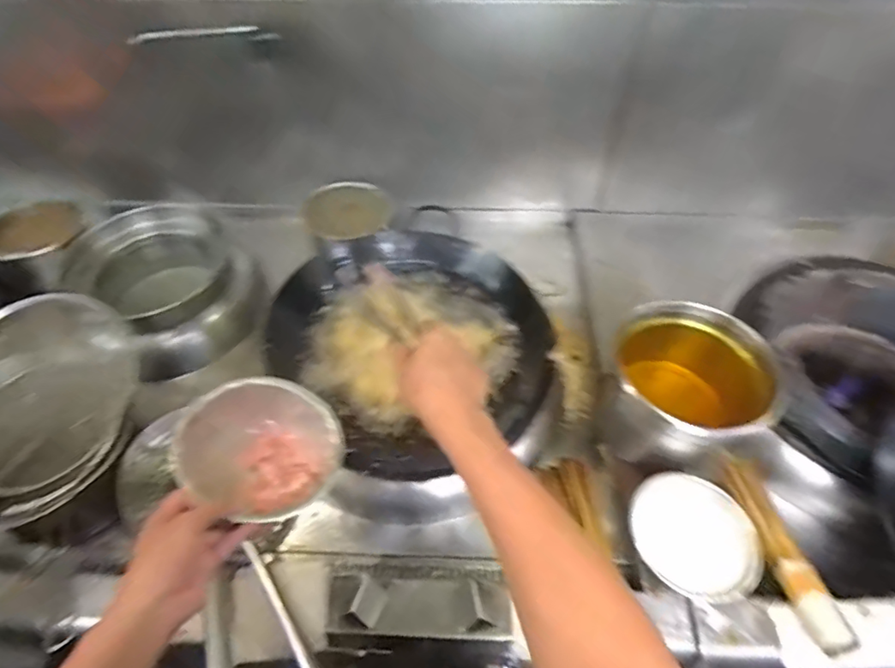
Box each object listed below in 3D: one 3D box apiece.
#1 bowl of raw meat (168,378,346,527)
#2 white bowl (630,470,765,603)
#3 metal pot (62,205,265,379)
[{"bbox_3d":[-0.206,0.133,0.626,0.158,0.092,0.162,0,49,0],"label":"bowl of raw meat"},{"bbox_3d":[0.340,0.292,0.788,0.171,0.075,0.151,29,67,14],"label":"white bowl"},{"bbox_3d":[-0.606,-0.097,1.164,0.313,0.214,0.334,0,49,0],"label":"metal pot"}]

